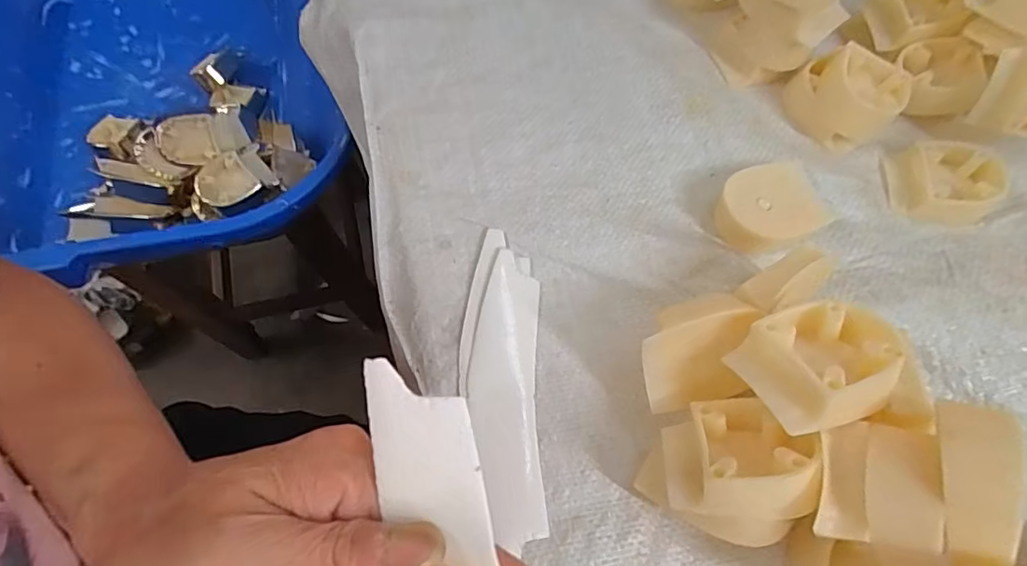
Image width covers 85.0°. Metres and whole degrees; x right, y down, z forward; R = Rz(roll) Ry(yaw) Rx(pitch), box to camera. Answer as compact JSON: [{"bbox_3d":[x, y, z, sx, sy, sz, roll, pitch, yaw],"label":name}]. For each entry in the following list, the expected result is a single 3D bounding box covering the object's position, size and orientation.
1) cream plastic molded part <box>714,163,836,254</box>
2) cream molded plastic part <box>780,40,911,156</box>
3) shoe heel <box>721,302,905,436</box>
[{"bbox_3d":[0.150,-0.043,0.329,0.064,0.022,0.049,-21,69,-12],"label":"cream plastic molded part"},{"bbox_3d":[0.209,-0.120,0.354,0.063,0.034,0.051,34,69,11],"label":"cream molded plastic part"},{"bbox_3d":[0.126,0.035,0.231,0.057,0.028,0.048,-33,43,-1],"label":"shoe heel"}]

